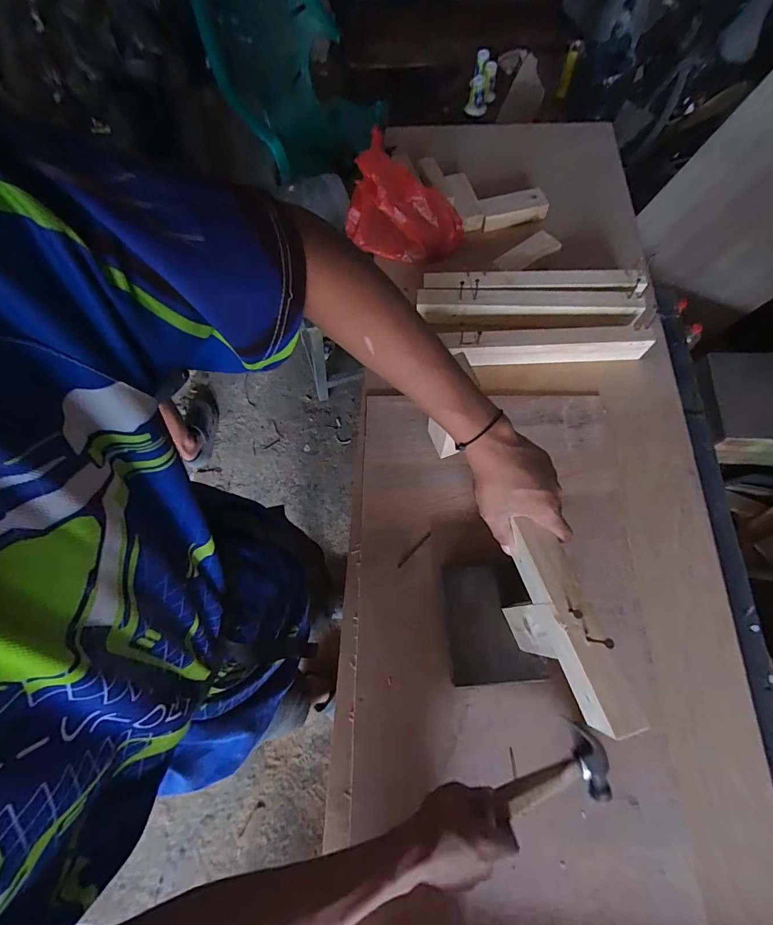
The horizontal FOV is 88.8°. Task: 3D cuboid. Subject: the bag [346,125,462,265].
[{"bbox_3d":[0.040,-0.541,0.826,0.253,0.202,0.103,1,68,1],"label":"bag"}]

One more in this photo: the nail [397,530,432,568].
[{"bbox_3d":[0.046,0.141,0.643,0.007,0.004,0.078,43,75,16],"label":"nail"}]

